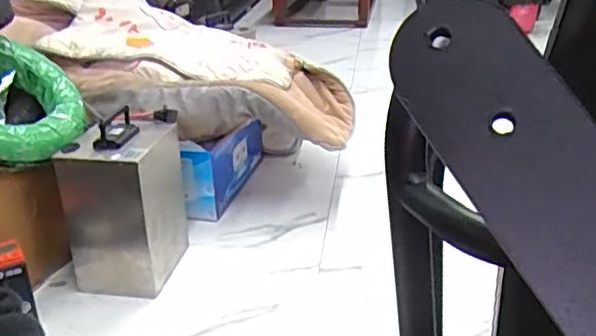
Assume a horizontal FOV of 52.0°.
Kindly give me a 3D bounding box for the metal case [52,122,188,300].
[{"bbox_3d":[-0.382,0.078,1.386,0.201,0.346,0.243,5,25,12],"label":"metal case"}]

